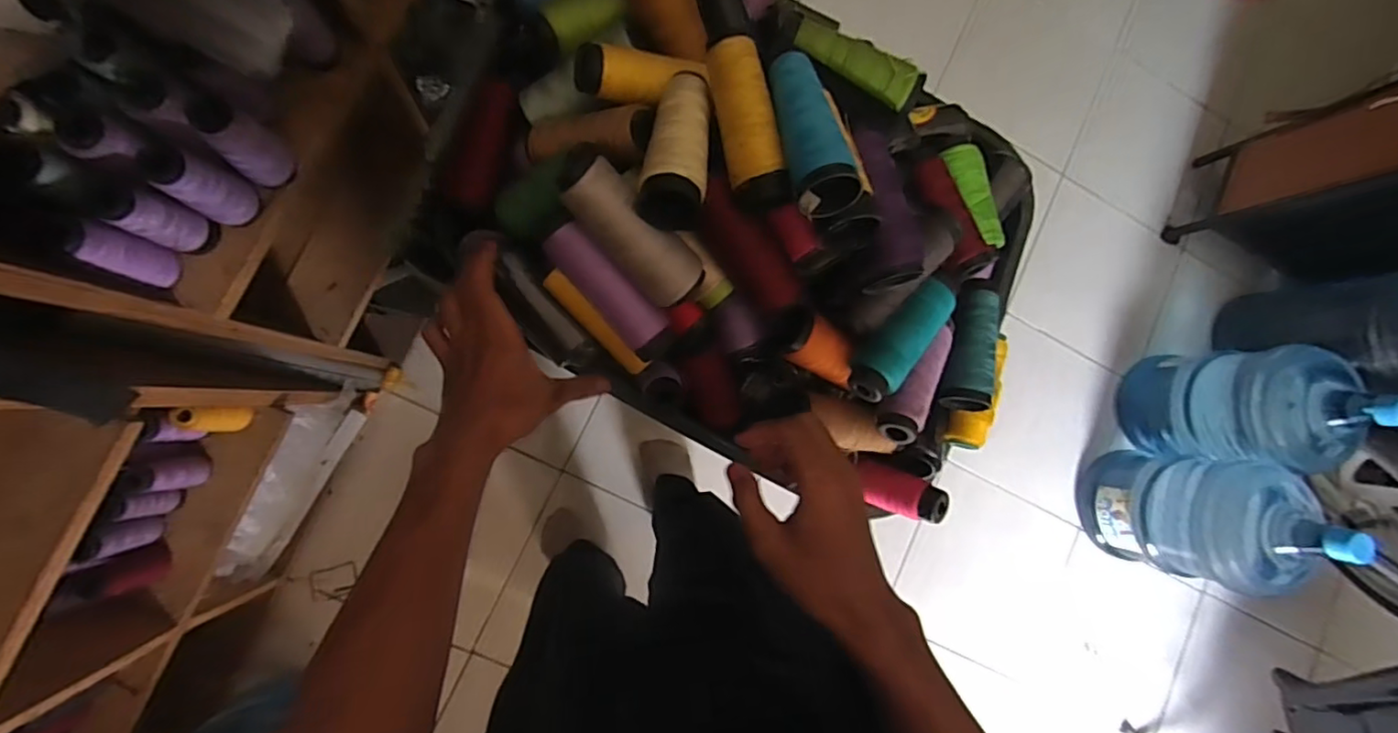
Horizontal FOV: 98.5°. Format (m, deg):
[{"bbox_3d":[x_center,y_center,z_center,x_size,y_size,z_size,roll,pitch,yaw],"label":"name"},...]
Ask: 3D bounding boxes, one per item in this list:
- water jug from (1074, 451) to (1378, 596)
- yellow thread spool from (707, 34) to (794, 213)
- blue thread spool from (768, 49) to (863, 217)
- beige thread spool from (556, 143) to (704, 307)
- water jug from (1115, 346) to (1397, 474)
[{"bbox_3d":[1.078,0.324,1.267,0.238,0.487,0.260,12,85,-10],"label":"water jug"},{"bbox_3d":[0.032,-0.157,0.390,0.033,0.031,0.109,-11,89,-11],"label":"yellow thread spool"},{"bbox_3d":[0.068,-0.149,0.380,0.034,0.032,0.119,-10,74,-9],"label":"blue thread spool"},{"bbox_3d":[-0.046,-0.092,0.402,0.044,0.038,0.117,-44,113,-6],"label":"beige thread spool"},{"bbox_3d":[1.196,0.087,1.292,0.229,0.474,0.239,-2,87,-11],"label":"water jug"}]

